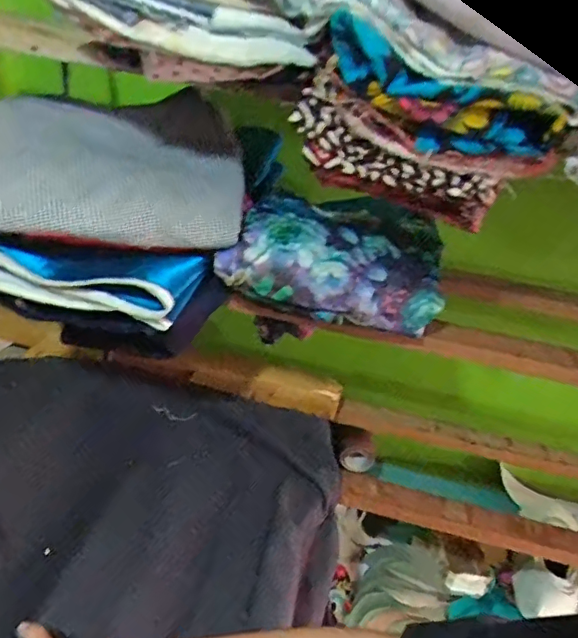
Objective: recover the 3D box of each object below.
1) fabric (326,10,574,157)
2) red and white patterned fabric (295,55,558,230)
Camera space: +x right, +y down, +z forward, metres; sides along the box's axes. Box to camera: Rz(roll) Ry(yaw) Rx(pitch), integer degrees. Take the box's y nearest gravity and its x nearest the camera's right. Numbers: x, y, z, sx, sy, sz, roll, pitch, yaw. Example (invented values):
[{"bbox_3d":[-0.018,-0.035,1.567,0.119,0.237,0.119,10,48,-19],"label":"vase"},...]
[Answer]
[{"bbox_3d":[0.100,-0.148,0.384,0.165,0.064,0.045,25,33,2],"label":"fabric"},{"bbox_3d":[0.091,-0.124,0.433,0.187,0.091,0.053,23,31,-3],"label":"red and white patterned fabric"}]

